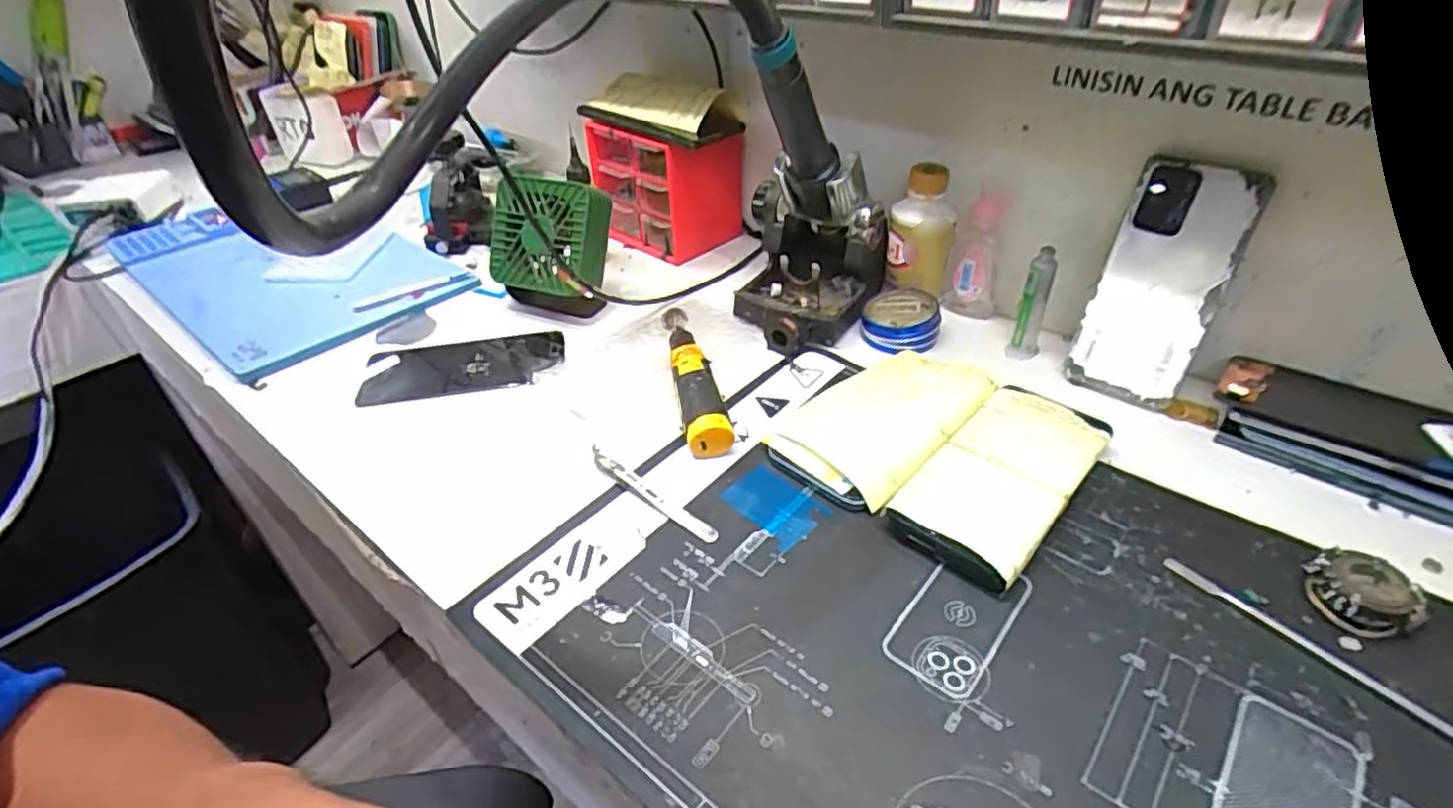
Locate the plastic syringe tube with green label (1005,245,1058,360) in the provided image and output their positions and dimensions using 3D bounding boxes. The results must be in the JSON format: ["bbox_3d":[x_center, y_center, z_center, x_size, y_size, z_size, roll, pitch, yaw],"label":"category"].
[{"bbox_3d":[0.238,-0.079,0.537,0.019,0.088,0.020,24,45,30],"label":"plastic syringe tube with green label"}]

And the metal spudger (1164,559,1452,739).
[{"bbox_3d":[0.298,0.127,0.335,0.013,0.005,0.167,-25,43,-26],"label":"metal spudger"}]

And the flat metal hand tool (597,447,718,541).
[{"bbox_3d":[-0.048,0.056,0.437,0.107,0.009,0.012,26,46,31],"label":"flat metal hand tool"}]

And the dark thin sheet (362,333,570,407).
[{"bbox_3d":[-0.211,-0.032,0.563,0.153,0.009,0.071,-10,38,-9],"label":"dark thin sheet"}]

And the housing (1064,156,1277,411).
[{"bbox_3d":[0.298,-0.081,0.480,0.075,0.162,0.010,27,27,33],"label":"housing"}]

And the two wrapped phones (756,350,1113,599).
[{"bbox_3d":[0.138,0.026,0.459,0.162,0.022,0.174,-33,47,-33],"label":"two wrapped phones"}]

